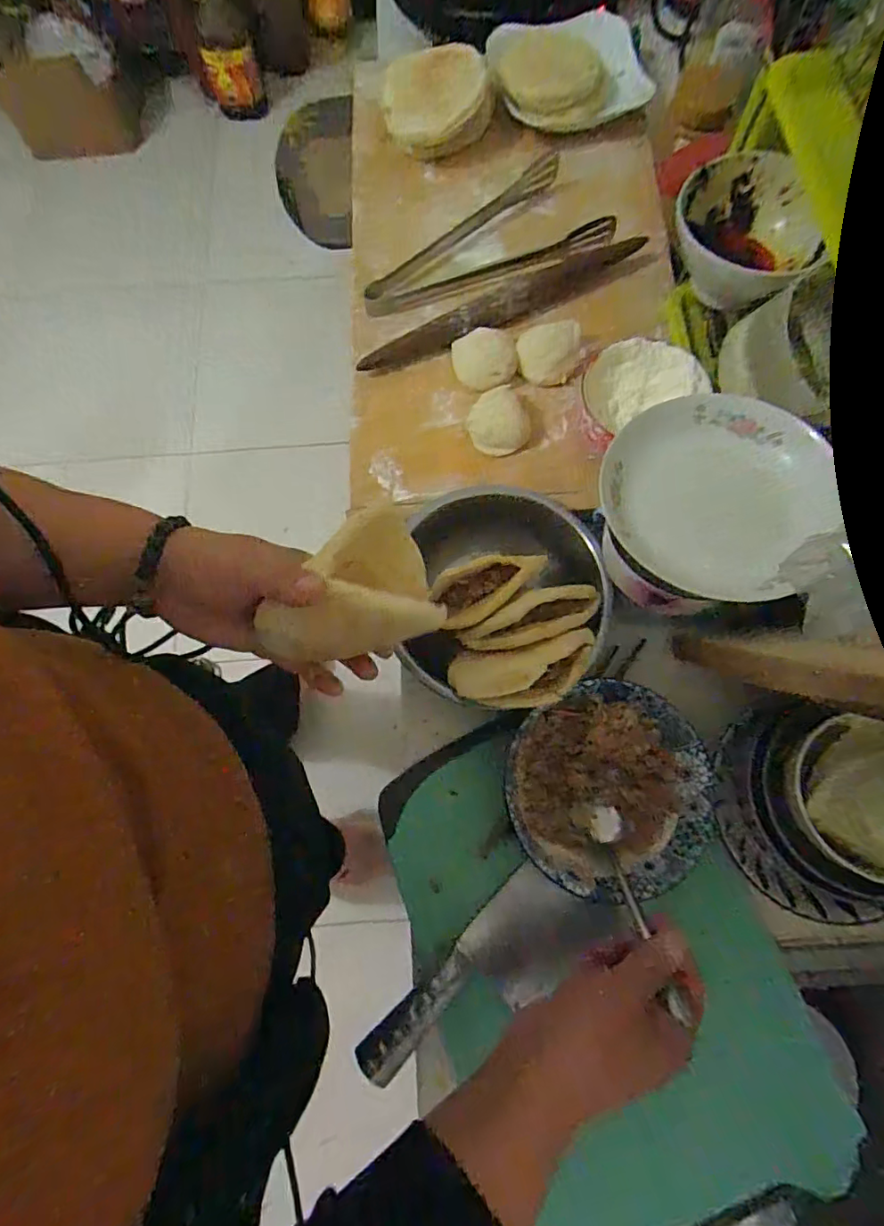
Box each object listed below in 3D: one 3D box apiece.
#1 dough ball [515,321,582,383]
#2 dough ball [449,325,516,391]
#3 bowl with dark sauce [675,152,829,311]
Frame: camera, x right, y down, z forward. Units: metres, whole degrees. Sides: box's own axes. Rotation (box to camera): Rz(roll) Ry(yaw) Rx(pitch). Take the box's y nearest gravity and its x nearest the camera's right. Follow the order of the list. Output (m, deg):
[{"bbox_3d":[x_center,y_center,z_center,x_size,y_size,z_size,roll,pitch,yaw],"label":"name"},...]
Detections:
[{"bbox_3d":[0.112,-0.271,0.574,0.068,0.025,0.052,-11,75,-1],"label":"dough ball"},{"bbox_3d":[0.044,-0.263,0.570,0.063,0.021,0.075,-6,75,0],"label":"dough ball"},{"bbox_3d":[0.270,-0.335,0.500,0.123,0.069,0.132,0,75,2],"label":"bowl with dark sauce"}]

